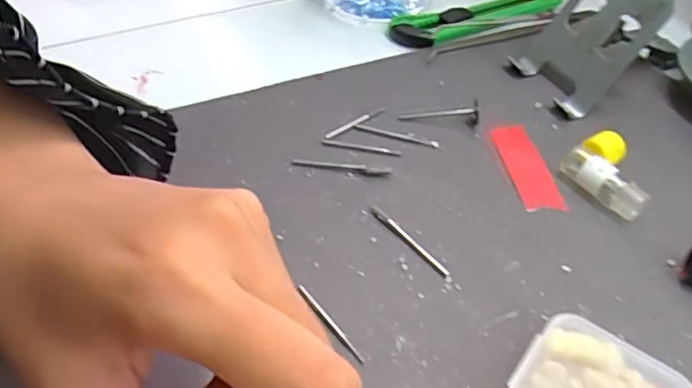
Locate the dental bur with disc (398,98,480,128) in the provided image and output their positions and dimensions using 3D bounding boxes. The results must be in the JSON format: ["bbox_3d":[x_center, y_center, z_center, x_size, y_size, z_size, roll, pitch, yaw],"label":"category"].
[{"bbox_3d":[0.053,-0.045,0.325,0.044,0.010,0.011,-2,48,-4],"label":"dental bur with disc"}]

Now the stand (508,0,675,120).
[{"bbox_3d":[0.138,-0.092,0.335,0.047,0.063,0.062,-20,51,-19],"label":"stand"}]

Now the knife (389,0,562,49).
[{"bbox_3d":[0.095,-0.123,0.403,0.133,0.009,0.035,-15,50,-15],"label":"knife"}]

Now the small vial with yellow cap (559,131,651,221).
[{"bbox_3d":[0.135,-0.011,0.295,0.034,0.018,0.043,-30,55,-26],"label":"small vial with yellow cap"}]

